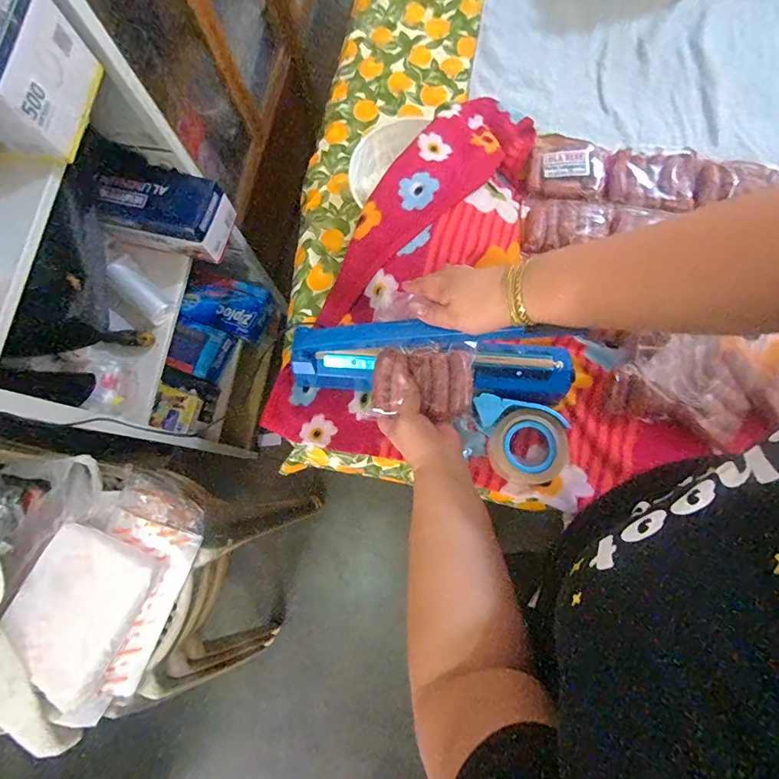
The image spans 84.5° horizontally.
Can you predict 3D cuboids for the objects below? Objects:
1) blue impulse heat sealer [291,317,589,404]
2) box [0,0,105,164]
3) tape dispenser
[{"bbox_3d":[0.056,-0.039,0.601,0.379,0.117,0.076,4,78,3],"label":"blue impulse heat sealer"},{"bbox_3d":[-0.427,-0.363,0.479,0.090,0.145,0.160,3,78,4],"label":"box"},{"bbox_3d":[0.180,0.073,0.608,0.129,0.045,0.118,8,78,5],"label":"tape dispenser"}]

